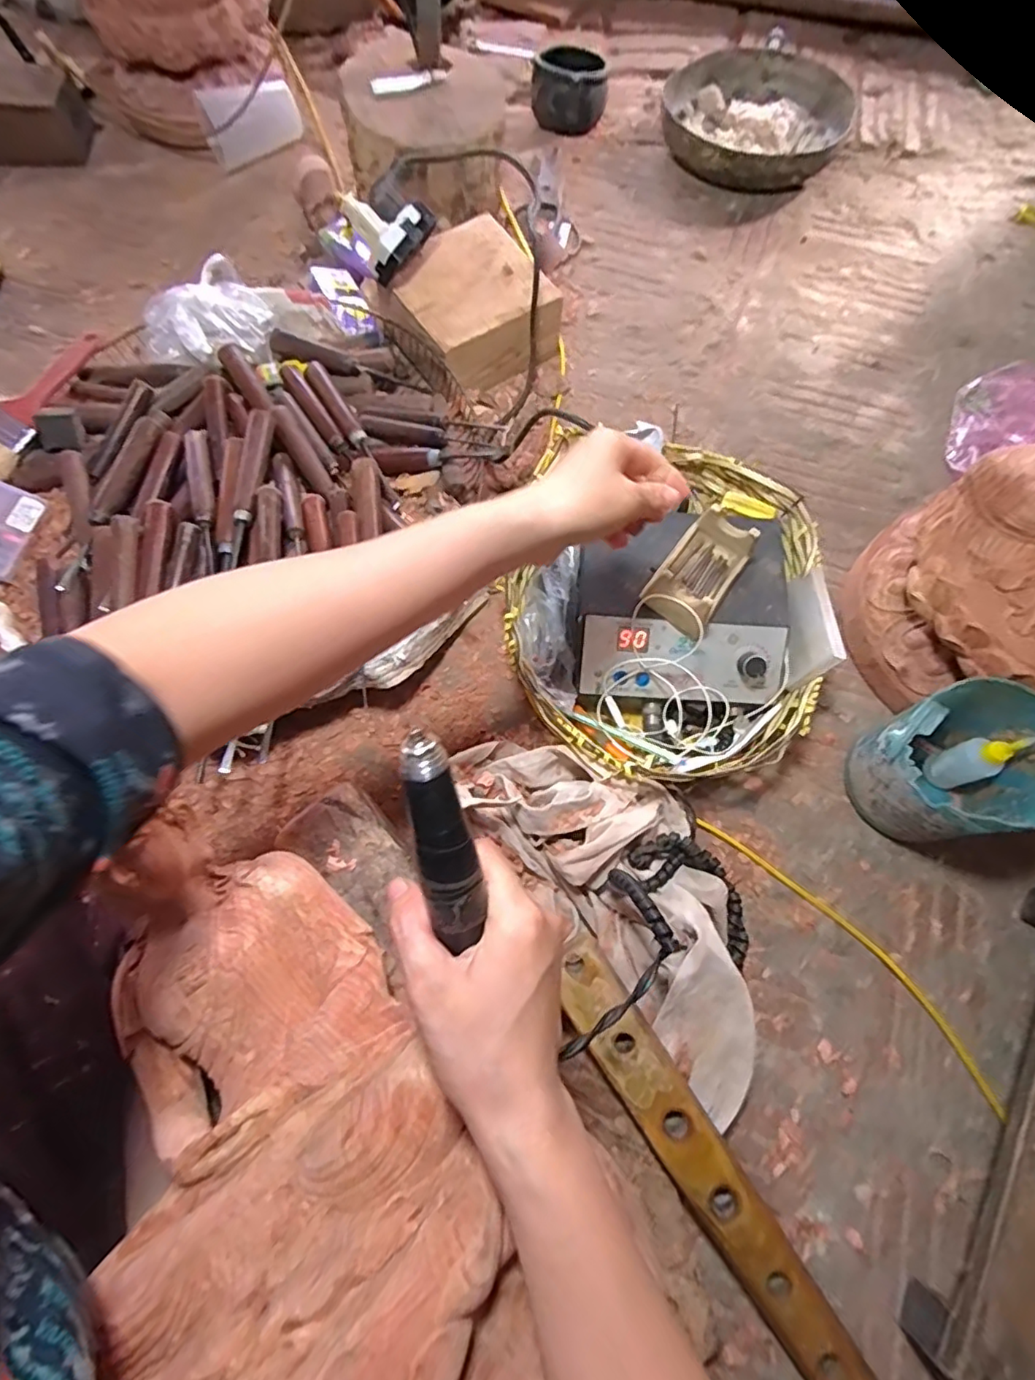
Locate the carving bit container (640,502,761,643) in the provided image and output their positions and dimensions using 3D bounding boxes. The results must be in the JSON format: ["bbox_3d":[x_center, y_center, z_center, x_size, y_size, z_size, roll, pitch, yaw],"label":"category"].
[{"bbox_3d":[0.152,-0.098,0.488,0.060,0.041,0.101,35,74,12],"label":"carving bit container"}]

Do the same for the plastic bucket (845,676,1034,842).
[{"bbox_3d":[0.347,0.060,0.469,0.114,0.116,0.104,0,71,0],"label":"plastic bucket"}]

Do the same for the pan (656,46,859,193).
[{"bbox_3d":[0.321,-0.779,0.805,0.241,0.050,0.252,27,73,9],"label":"pan"}]

